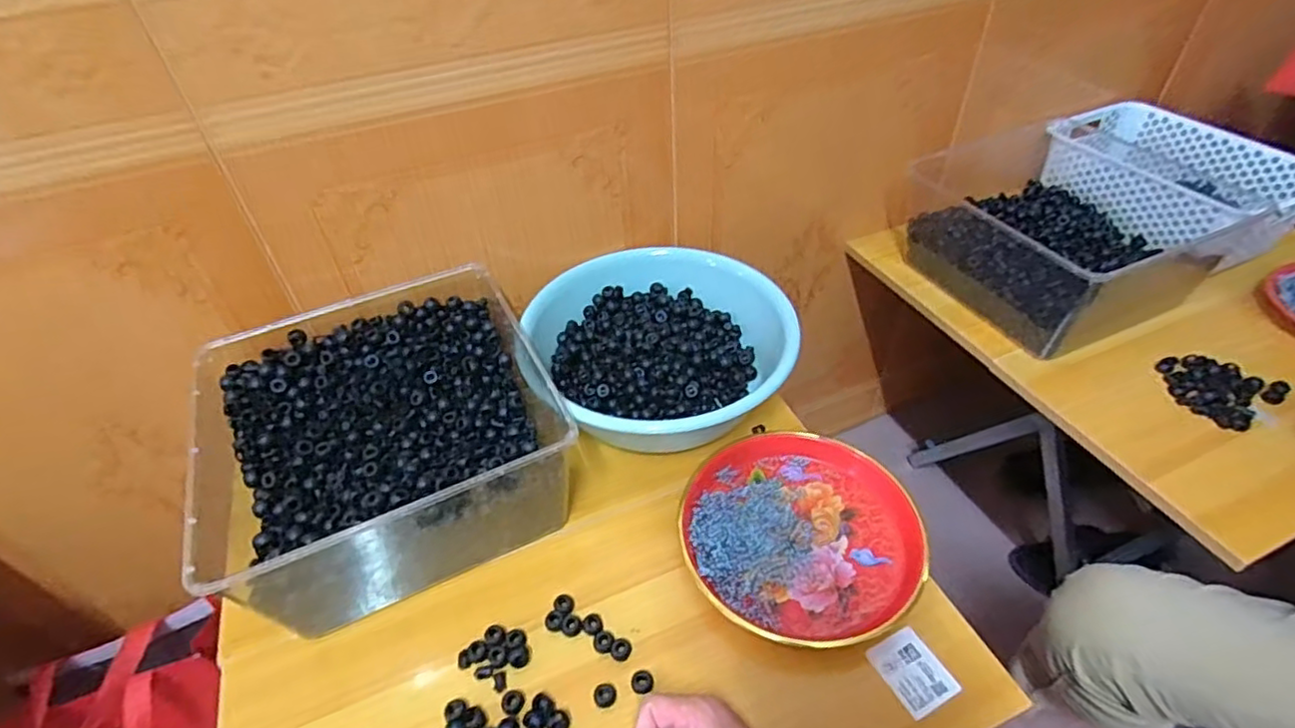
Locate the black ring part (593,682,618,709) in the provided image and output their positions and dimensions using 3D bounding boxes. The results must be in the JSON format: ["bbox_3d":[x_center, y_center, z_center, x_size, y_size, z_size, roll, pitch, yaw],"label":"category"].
[{"bbox_3d":[-0.034,0.266,0.512,0.019,0.004,0.017,-16,45,-13],"label":"black ring part"}]

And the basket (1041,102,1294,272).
[{"bbox_3d":[0.749,-0.263,0.916,0.215,0.095,0.319,-15,45,-12],"label":"basket"}]

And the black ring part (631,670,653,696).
[{"bbox_3d":[-0.004,0.259,0.517,0.017,0.005,0.018,-2,44,2],"label":"black ring part"}]

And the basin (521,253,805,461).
[{"bbox_3d":[0.016,-0.029,0.726,0.234,0.109,0.262,-33,51,-27],"label":"basin"}]

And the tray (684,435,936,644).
[{"bbox_3d":[0.138,0.154,0.607,0.207,0.040,0.221,-15,45,-12],"label":"tray"}]

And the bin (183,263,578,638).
[{"bbox_3d":[-0.254,0.067,0.633,0.297,0.128,0.291,-22,47,-18],"label":"bin"}]

